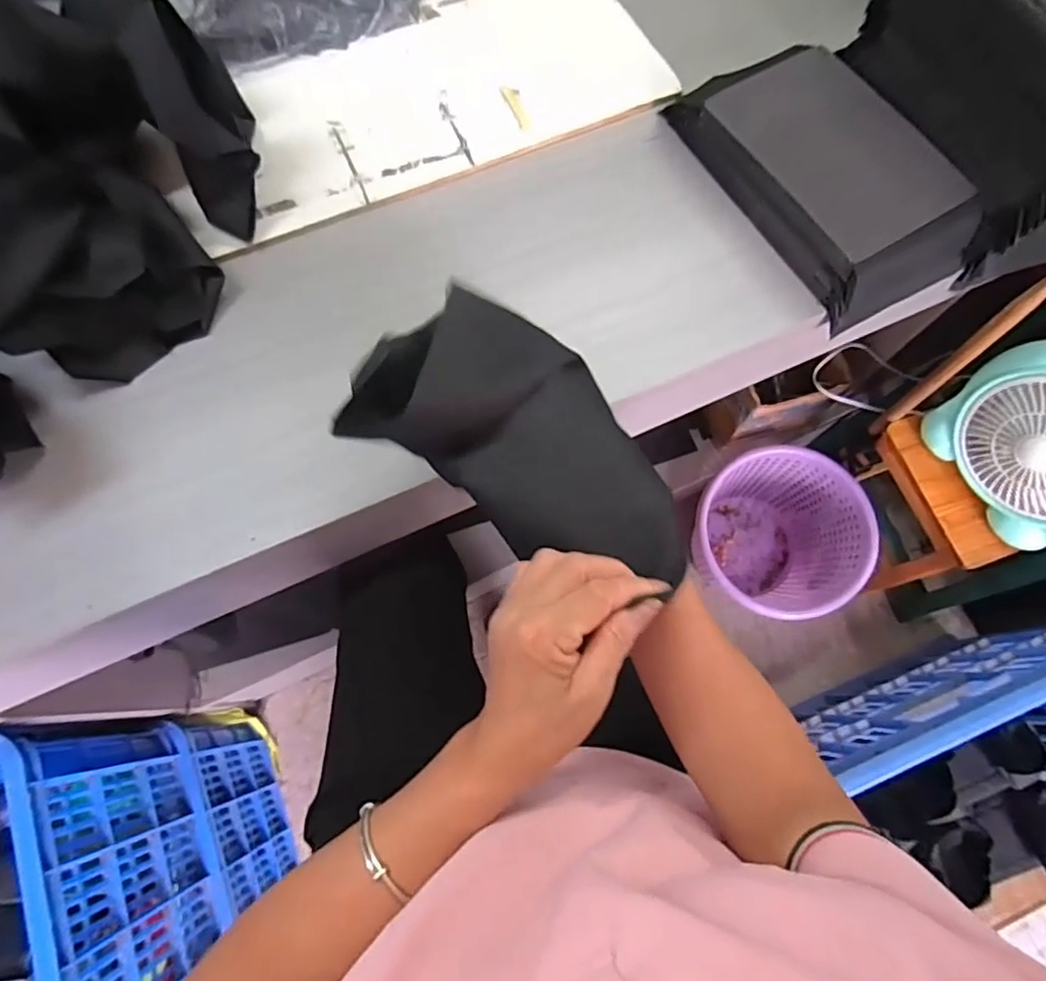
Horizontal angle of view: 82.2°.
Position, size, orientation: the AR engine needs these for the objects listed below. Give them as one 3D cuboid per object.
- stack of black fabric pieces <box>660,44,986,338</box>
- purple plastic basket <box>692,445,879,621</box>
[{"bbox_3d":[0.294,-0.316,0.580,0.158,0.080,0.294,-30,75,-11],"label":"stack of black fabric pieces"},{"bbox_3d":[0.430,0.090,1.087,0.262,0.303,0.286,1,72,-2],"label":"purple plastic basket"}]

